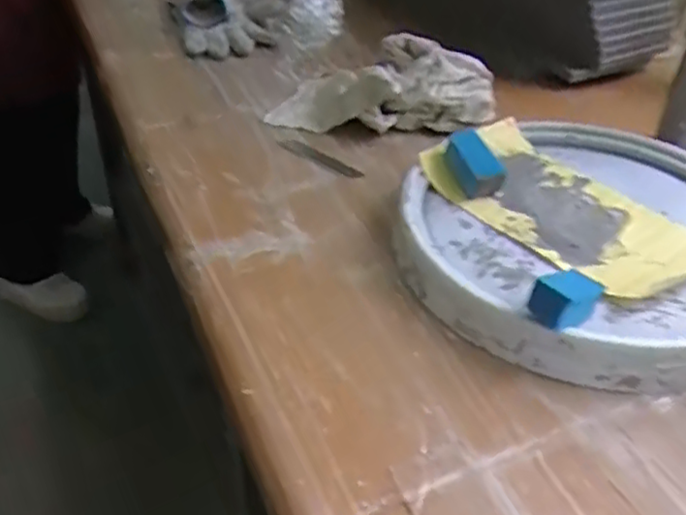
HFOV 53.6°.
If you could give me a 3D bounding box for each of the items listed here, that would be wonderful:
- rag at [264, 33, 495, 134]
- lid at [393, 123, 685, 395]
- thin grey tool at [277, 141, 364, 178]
[{"bbox_3d":[0.041,-0.170,0.681,0.218,0.066,0.101,8,40,8],"label":"rag"},{"bbox_3d":[0.191,-0.025,0.512,0.273,0.051,0.259,1,39,-1],"label":"lid"},{"bbox_3d":[-0.021,-0.092,0.643,0.091,0.009,0.015,30,46,30],"label":"thin grey tool"}]

